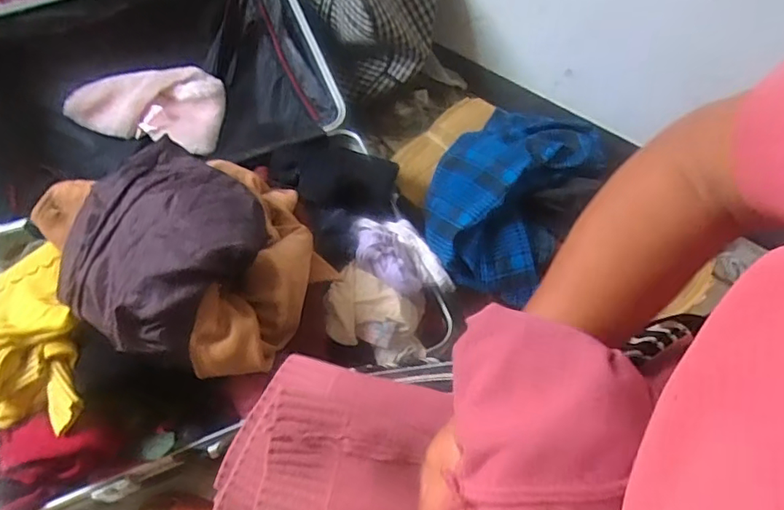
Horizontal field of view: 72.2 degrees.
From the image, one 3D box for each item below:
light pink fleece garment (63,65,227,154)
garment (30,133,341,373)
[{"bbox_3d":[-0.469,-0.293,1.041,0.283,0.054,0.152,9,61,3],"label":"light pink fleece garment"},{"bbox_3d":[-0.252,-0.015,0.657,0.289,0.120,0.325,-35,68,-19],"label":"garment"}]

